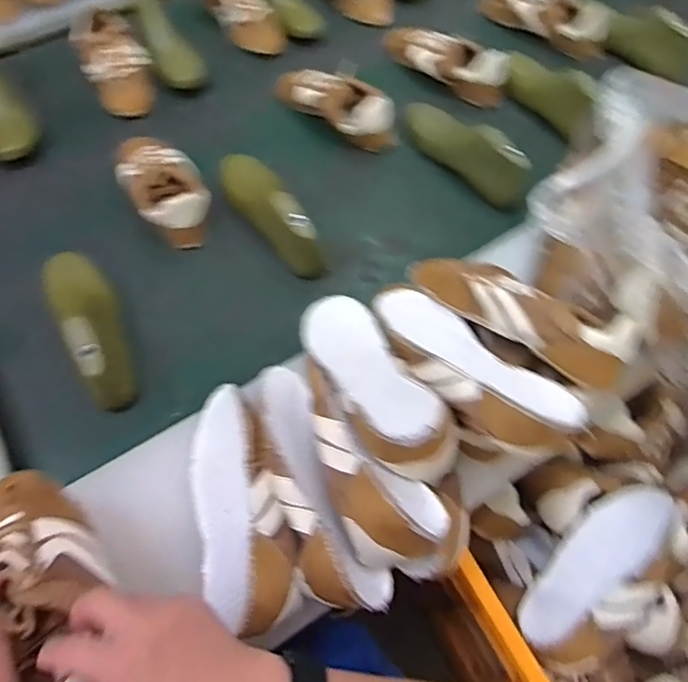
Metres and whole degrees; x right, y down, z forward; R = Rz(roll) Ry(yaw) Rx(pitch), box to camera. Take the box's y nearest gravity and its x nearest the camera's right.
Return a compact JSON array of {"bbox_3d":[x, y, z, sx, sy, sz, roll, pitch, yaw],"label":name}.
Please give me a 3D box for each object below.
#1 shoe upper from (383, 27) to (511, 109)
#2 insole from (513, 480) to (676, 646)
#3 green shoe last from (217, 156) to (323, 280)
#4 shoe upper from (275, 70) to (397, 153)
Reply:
[{"bbox_3d":[0.167,-0.489,0.930,0.243,0.069,0.084,36,68,18],"label":"shoe upper"},{"bbox_3d":[0.294,0.257,0.639,0.237,0.025,0.080,-37,41,-11],"label":"insole"},{"bbox_3d":[-0.103,-0.177,0.744,0.067,0.081,0.216,-27,65,-13],"label":"green shoe last"},{"bbox_3d":[-0.017,-0.381,0.861,0.233,0.069,0.078,37,69,18],"label":"shoe upper"}]

